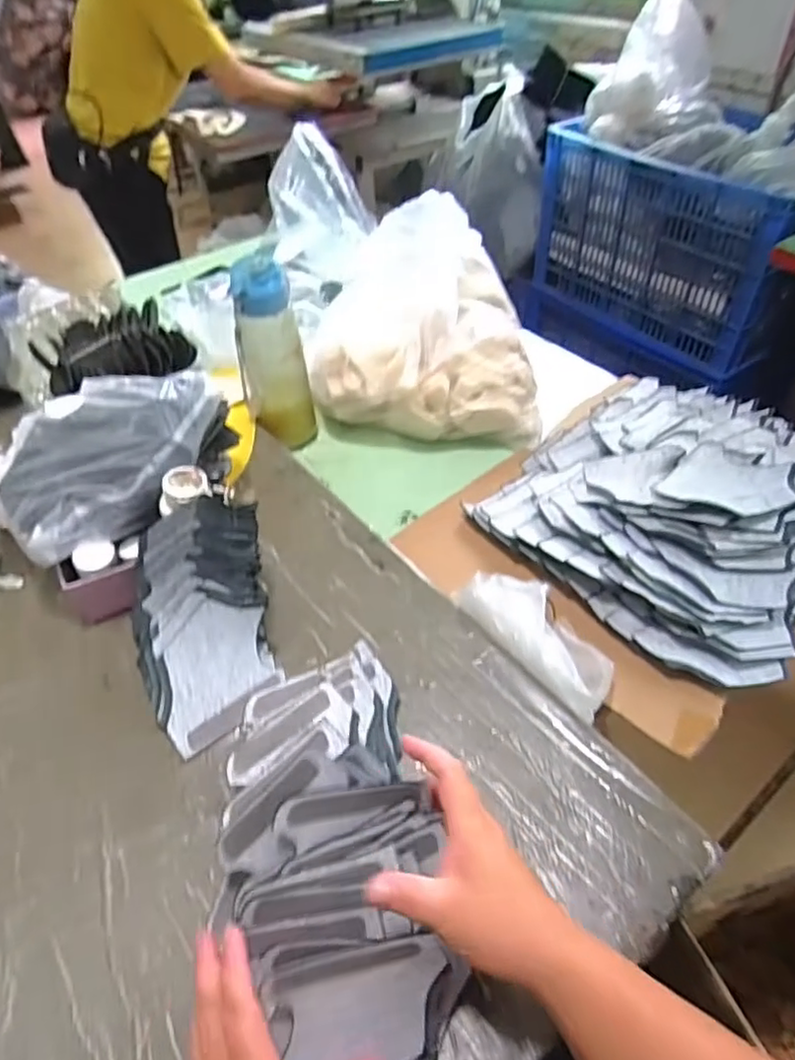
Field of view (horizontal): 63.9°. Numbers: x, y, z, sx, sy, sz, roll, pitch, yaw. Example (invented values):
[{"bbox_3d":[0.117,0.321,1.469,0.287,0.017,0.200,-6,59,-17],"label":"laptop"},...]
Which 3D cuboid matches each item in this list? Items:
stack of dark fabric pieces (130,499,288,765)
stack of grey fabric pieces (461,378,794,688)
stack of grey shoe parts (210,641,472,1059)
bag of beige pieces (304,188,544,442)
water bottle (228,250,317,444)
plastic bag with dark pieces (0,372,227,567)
[{"bbox_3d":[-0.174,0.078,0.562,0.122,0.109,0.185,-11,48,-5],"label":"stack of dark fabric pieces"},{"bbox_3d":[0.332,-0.052,0.706,0.402,0.078,0.335,-34,54,-25],"label":"stack of grey fabric pieces"},{"bbox_3d":[-0.052,0.194,0.448,0.149,0.081,0.269,-15,48,-8],"label":"stack of grey shoe parts"},{"bbox_3d":[0.029,-0.288,0.849,0.280,0.217,0.285,-3,47,1],"label":"bag of beige pieces"},{"bbox_3d":[-0.155,-0.208,0.789,0.078,0.225,0.060,-15,48,-8],"label":"water bottle"},{"bbox_3d":[-0.292,-0.071,0.622,0.263,0.086,0.135,-29,52,-21],"label":"plastic bag with dark pieces"}]

